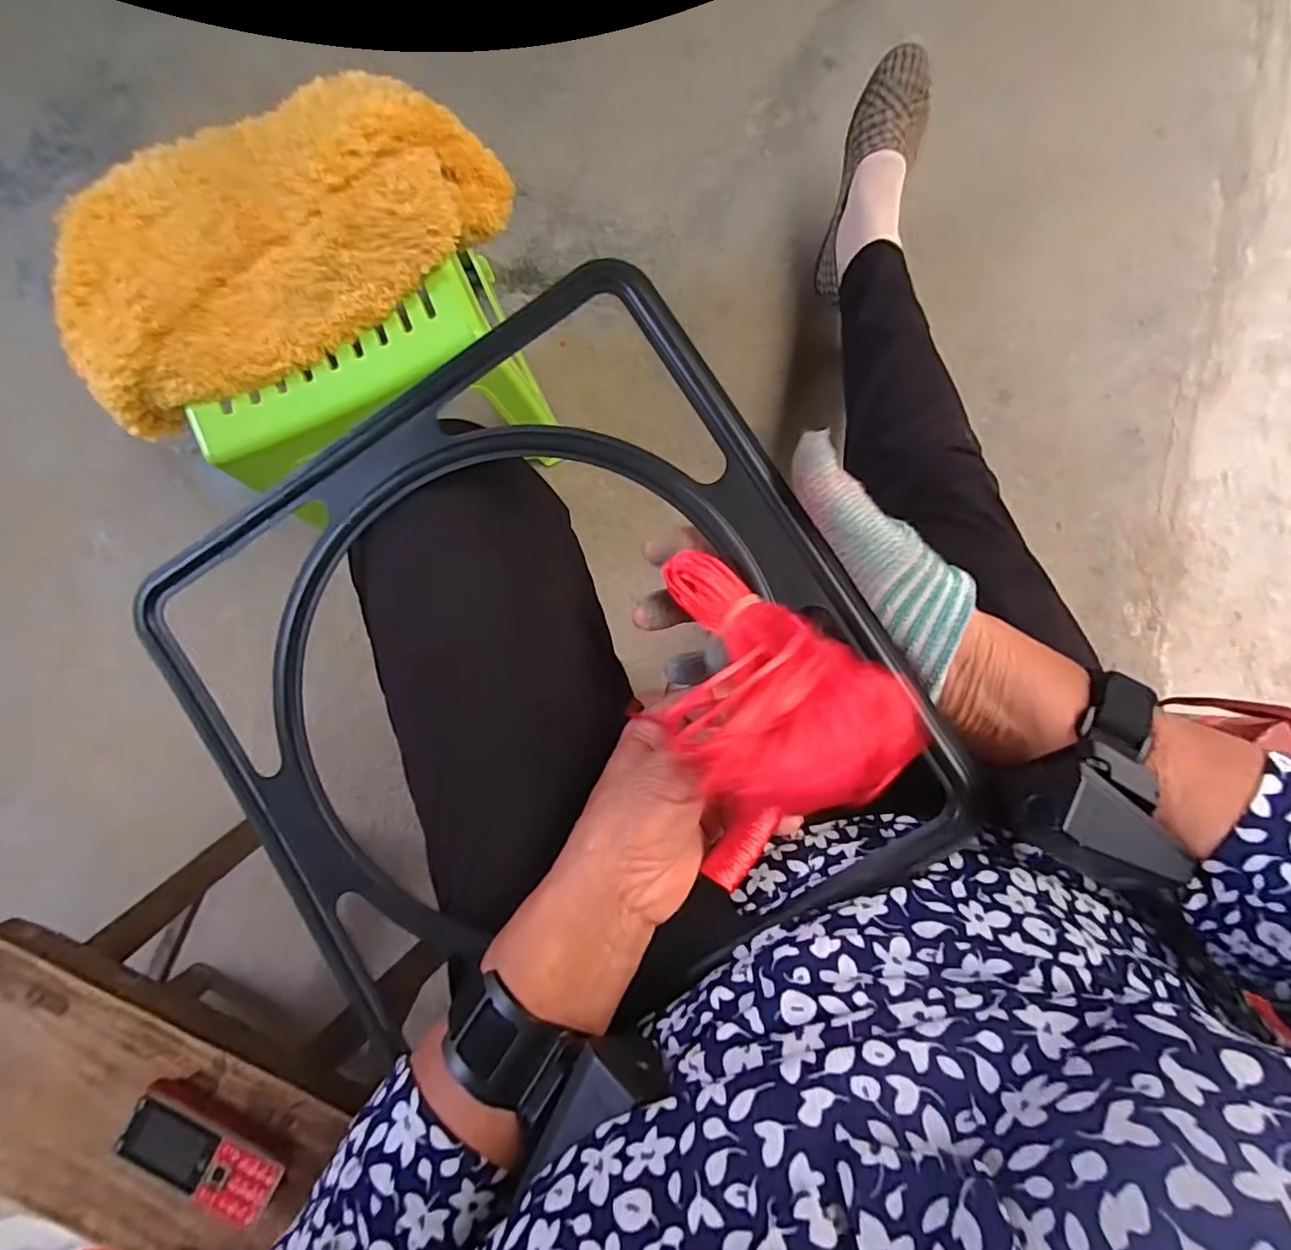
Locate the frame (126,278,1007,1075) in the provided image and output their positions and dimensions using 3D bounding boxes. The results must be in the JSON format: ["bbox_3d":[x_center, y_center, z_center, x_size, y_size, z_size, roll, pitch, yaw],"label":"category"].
[{"bbox_3d":[-0.065,0.033,0.299,0.335,0.045,0.323,-30,87,2],"label":"frame"}]

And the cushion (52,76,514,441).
[{"bbox_3d":[-0.322,-0.333,0.519,0.398,0.086,0.176,-26,87,2],"label":"cushion"}]

